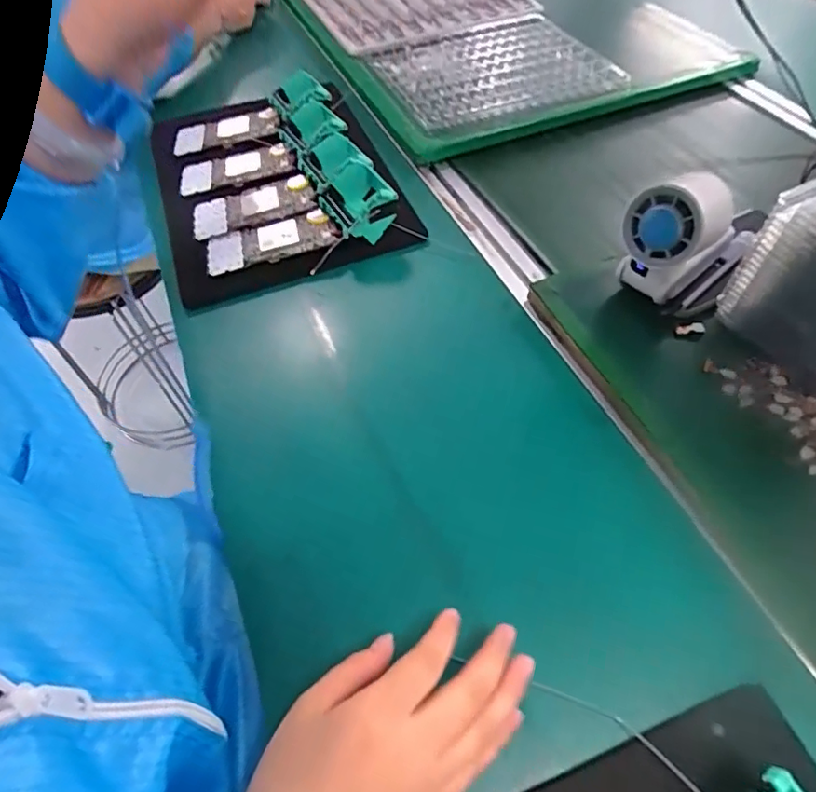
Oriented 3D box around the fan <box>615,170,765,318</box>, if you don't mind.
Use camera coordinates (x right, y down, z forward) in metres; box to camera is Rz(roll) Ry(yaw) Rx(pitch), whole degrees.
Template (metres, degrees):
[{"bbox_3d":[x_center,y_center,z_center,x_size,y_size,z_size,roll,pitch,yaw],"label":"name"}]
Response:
[{"bbox_3d":[0.235,-0.133,0.424,0.082,0.111,0.117,39,63,23],"label":"fan"}]

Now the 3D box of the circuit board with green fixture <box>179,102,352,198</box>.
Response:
[{"bbox_3d":[-0.168,-0.278,0.598,0.187,0.020,0.079,-24,58,1],"label":"circuit board with green fixture"}]

